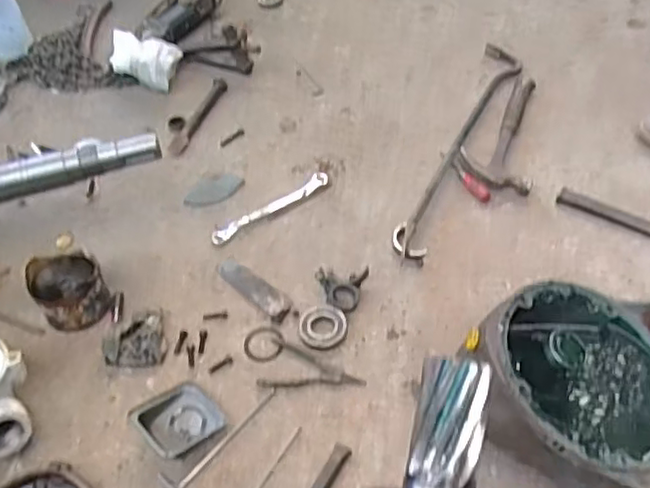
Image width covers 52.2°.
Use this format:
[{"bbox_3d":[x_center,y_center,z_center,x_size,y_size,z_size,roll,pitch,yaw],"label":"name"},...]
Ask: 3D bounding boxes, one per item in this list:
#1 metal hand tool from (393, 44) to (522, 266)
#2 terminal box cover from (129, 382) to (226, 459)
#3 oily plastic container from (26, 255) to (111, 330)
[{"bbox_3d":[0.253,-0.197,1.193,0.076,0.031,0.599,17,53,19],"label":"metal hand tool"},{"bbox_3d":[-0.192,0.230,0.872,0.097,0.036,0.092,-38,56,-24],"label":"terminal box cover"},{"bbox_3d":[-0.384,0.074,1.003,0.096,0.085,0.106,-29,53,-19],"label":"oily plastic container"}]

